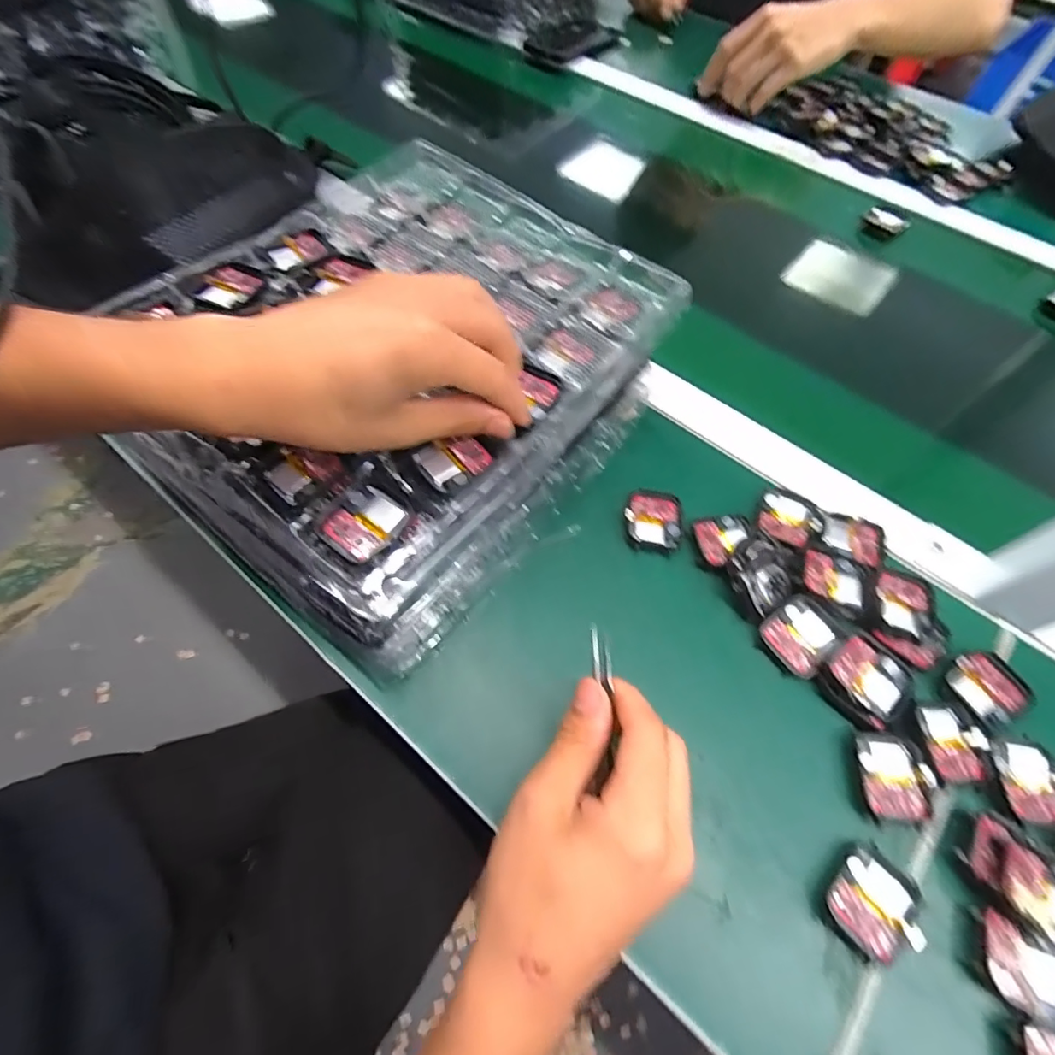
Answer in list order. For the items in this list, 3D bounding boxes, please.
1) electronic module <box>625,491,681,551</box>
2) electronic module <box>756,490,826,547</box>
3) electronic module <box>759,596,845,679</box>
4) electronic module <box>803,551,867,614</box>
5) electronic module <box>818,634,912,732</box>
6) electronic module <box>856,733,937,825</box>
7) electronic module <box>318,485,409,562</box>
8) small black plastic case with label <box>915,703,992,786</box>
[{"bbox_3d":[0.086,-0.007,0.356,0.037,0.006,0.041,7,61,1],"label":"electronic module"},{"bbox_3d":[0.183,-0.006,0.361,0.041,0.007,0.046,27,63,12],"label":"electronic module"},{"bbox_3d":[0.169,0.066,0.320,0.043,0.010,0.037,-33,67,-19],"label":"electronic module"},{"bbox_3d":[0.195,0.034,0.331,0.039,0.009,0.037,14,61,5],"label":"electronic module"},{"bbox_3d":[0.196,0.088,0.301,0.039,0.011,0.046,39,66,18],"label":"electronic module"},{"bbox_3d":[0.200,0.136,0.281,0.036,0.009,0.043,8,61,2],"label":"electronic module"},{"bbox_3d":[-0.082,-0.002,0.263,0.033,0.006,0.036,36,65,16],"label":"electronic module"},{"bbox_3d":[0.239,0.121,0.290,0.035,0.004,0.041,1,61,-2],"label":"small black plastic case with label"}]

